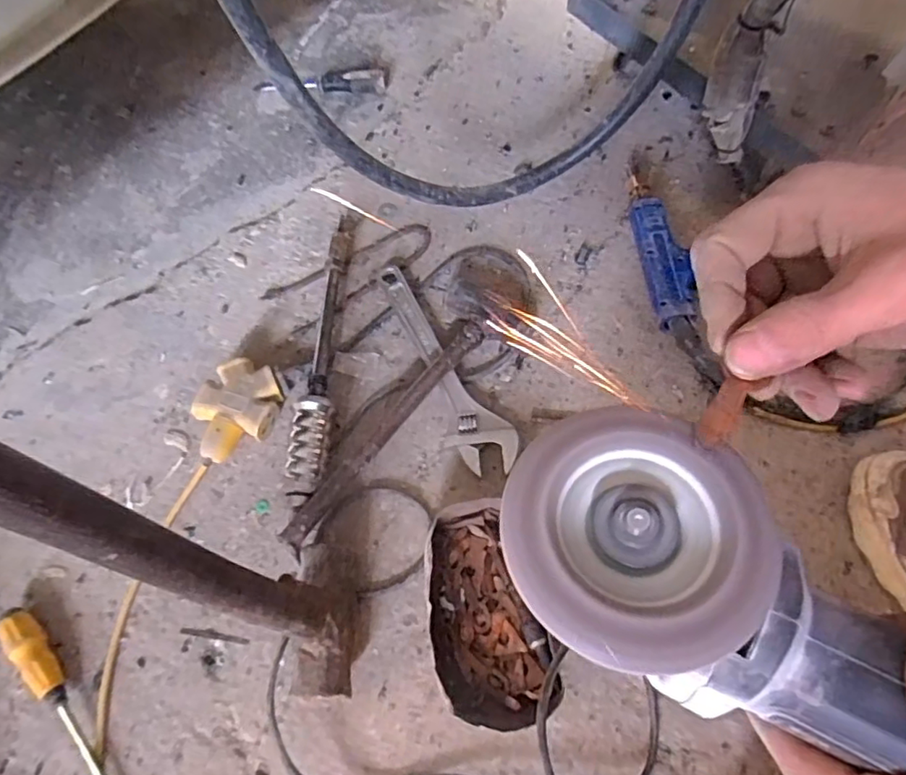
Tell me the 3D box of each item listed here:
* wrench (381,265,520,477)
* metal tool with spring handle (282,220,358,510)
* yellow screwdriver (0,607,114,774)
[{"bbox_3d":[-0.018,-0.026,0.664,0.069,0.018,0.285,-27,68,-9],"label":"wrench"},{"bbox_3d":[-0.151,-0.054,0.674,0.042,0.053,0.399,-1,67,3],"label":"metal tool with spring handle"},{"bbox_3d":[-0.357,0.310,0.537,0.029,0.030,0.252,-39,70,-13],"label":"yellow screwdriver"}]

